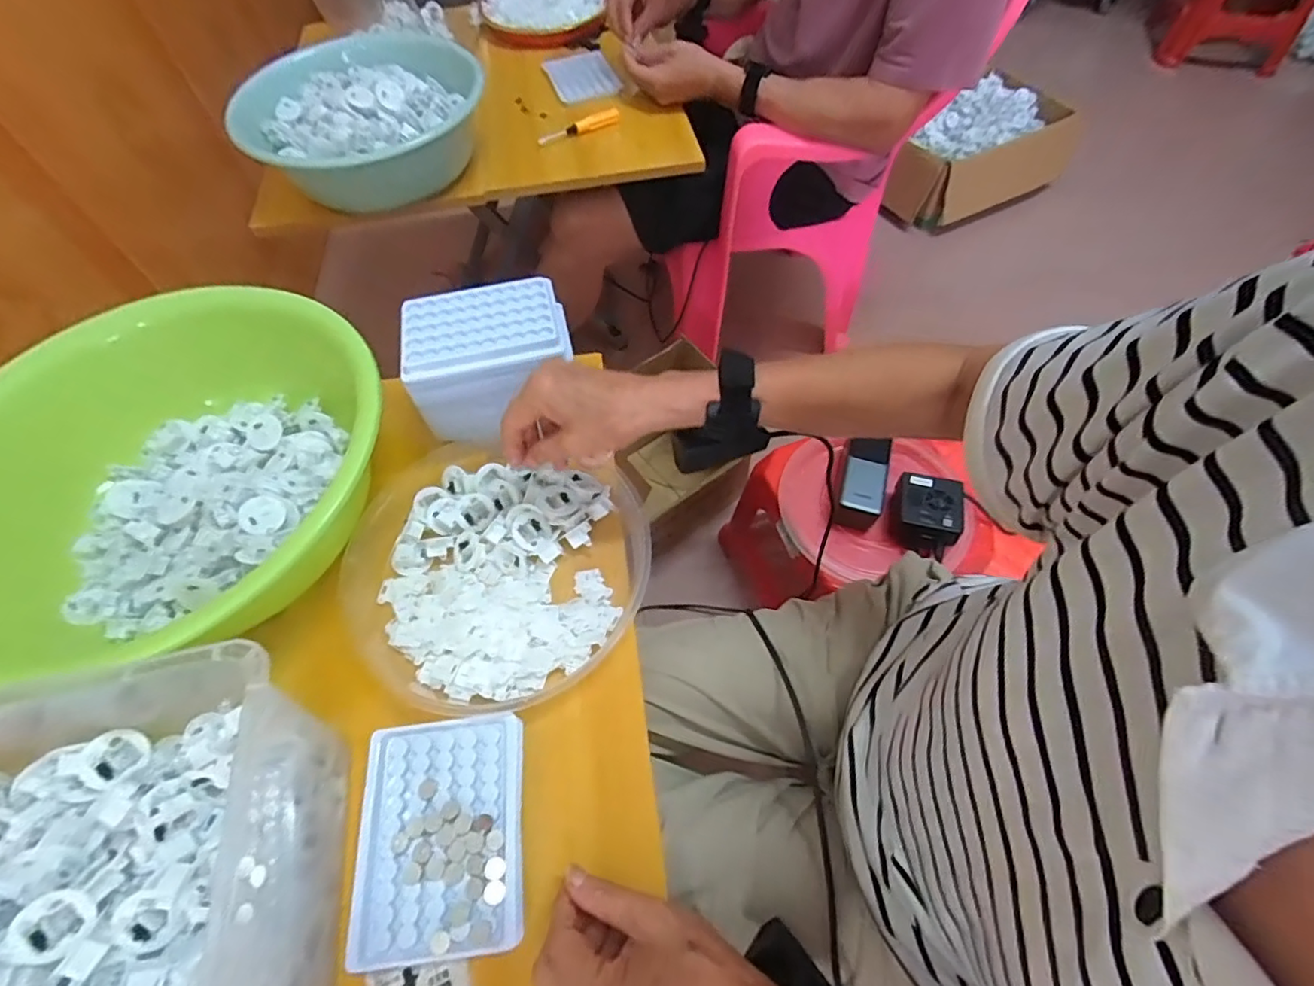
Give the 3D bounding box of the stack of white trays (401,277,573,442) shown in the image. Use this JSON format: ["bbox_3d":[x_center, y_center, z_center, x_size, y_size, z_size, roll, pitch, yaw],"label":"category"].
[{"bbox_3d":[-0.141,-0.116,0.514,0.133,0.097,0.096,-9,60,-3],"label":"stack of white trays"}]

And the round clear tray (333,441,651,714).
[{"bbox_3d":[-0.137,0.060,0.468,0.246,0.031,0.214,14,62,10],"label":"round clear tray"}]

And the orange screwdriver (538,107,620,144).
[{"bbox_3d":[-0.107,-0.512,0.809,0.127,0.016,0.028,-26,62,-12],"label":"orange screwdriver"}]

